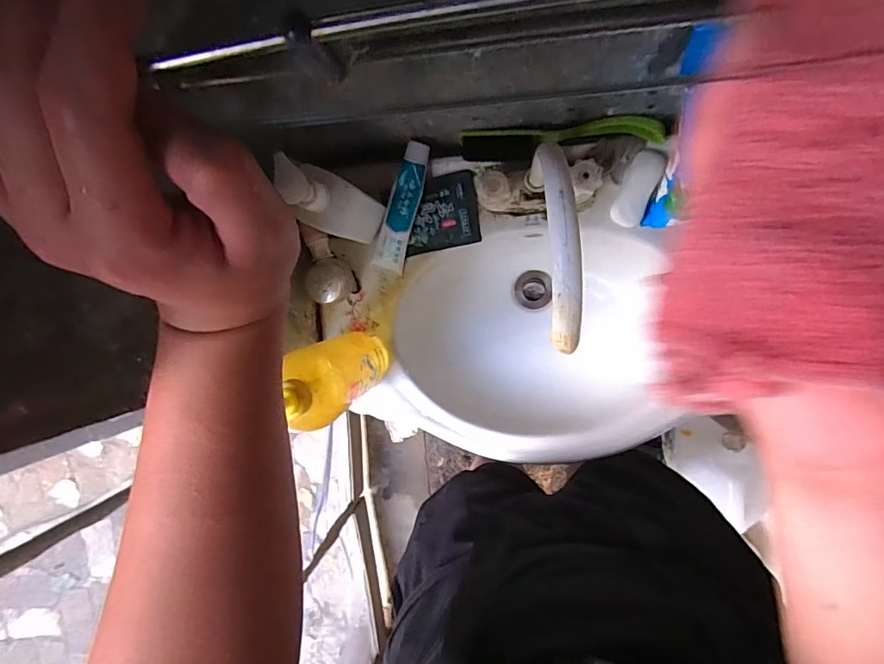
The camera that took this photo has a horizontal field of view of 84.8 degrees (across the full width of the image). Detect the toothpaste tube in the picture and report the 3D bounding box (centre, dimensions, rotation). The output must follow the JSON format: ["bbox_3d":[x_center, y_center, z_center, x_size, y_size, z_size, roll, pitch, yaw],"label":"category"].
[{"bbox_3d":[-0.051,-0.160,0.632,0.040,0.042,0.163,20,97,6],"label":"toothpaste tube"}]

